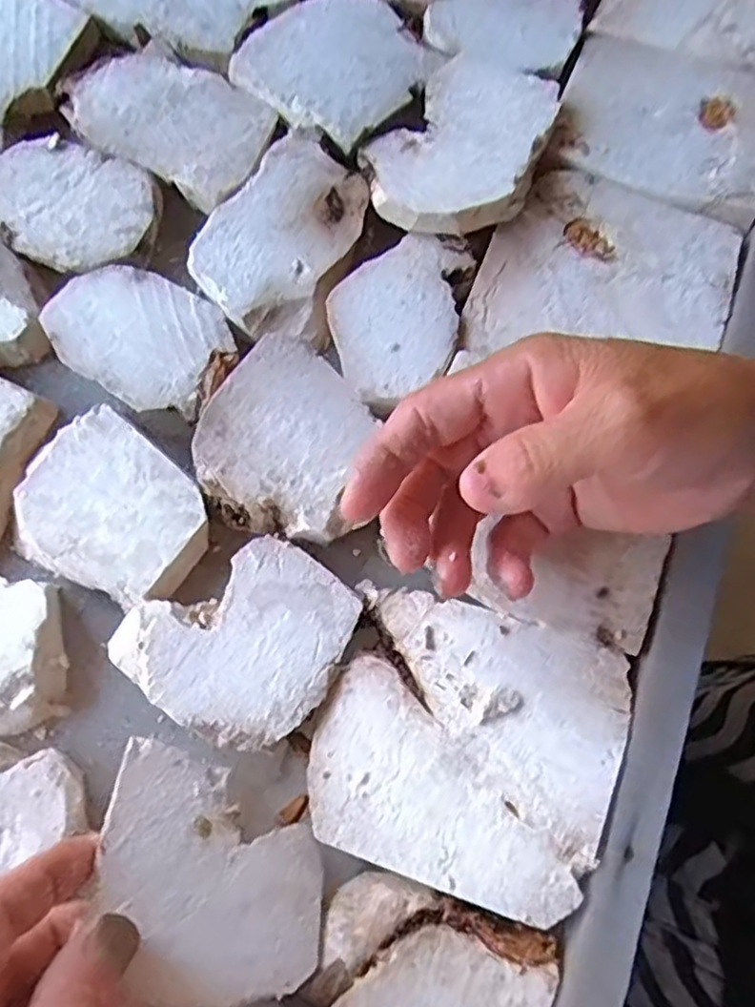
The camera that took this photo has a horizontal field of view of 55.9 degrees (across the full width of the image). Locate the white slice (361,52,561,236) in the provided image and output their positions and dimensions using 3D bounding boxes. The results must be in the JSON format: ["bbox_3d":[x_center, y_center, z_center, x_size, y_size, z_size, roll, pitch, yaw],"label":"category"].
[{"bbox_3d":[0.041,-0.173,0.336,0.072,0.019,0.113,22,71,6],"label":"white slice"}]

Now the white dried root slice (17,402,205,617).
[{"bbox_3d":[-0.109,0.003,0.294,0.077,0.011,0.064,32,73,9],"label":"white dried root slice"}]

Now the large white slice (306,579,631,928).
[{"bbox_3d":[0.033,0.086,0.260,0.103,0.011,0.097,19,71,5],"label":"large white slice"}]

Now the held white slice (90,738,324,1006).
[{"bbox_3d":[-0.054,0.123,0.241,0.073,0.004,0.077,10,54,-22],"label":"held white slice"}]

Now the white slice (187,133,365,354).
[{"bbox_3d":[-0.044,-0.125,0.324,0.067,0.014,0.094,15,71,3],"label":"white slice"}]

